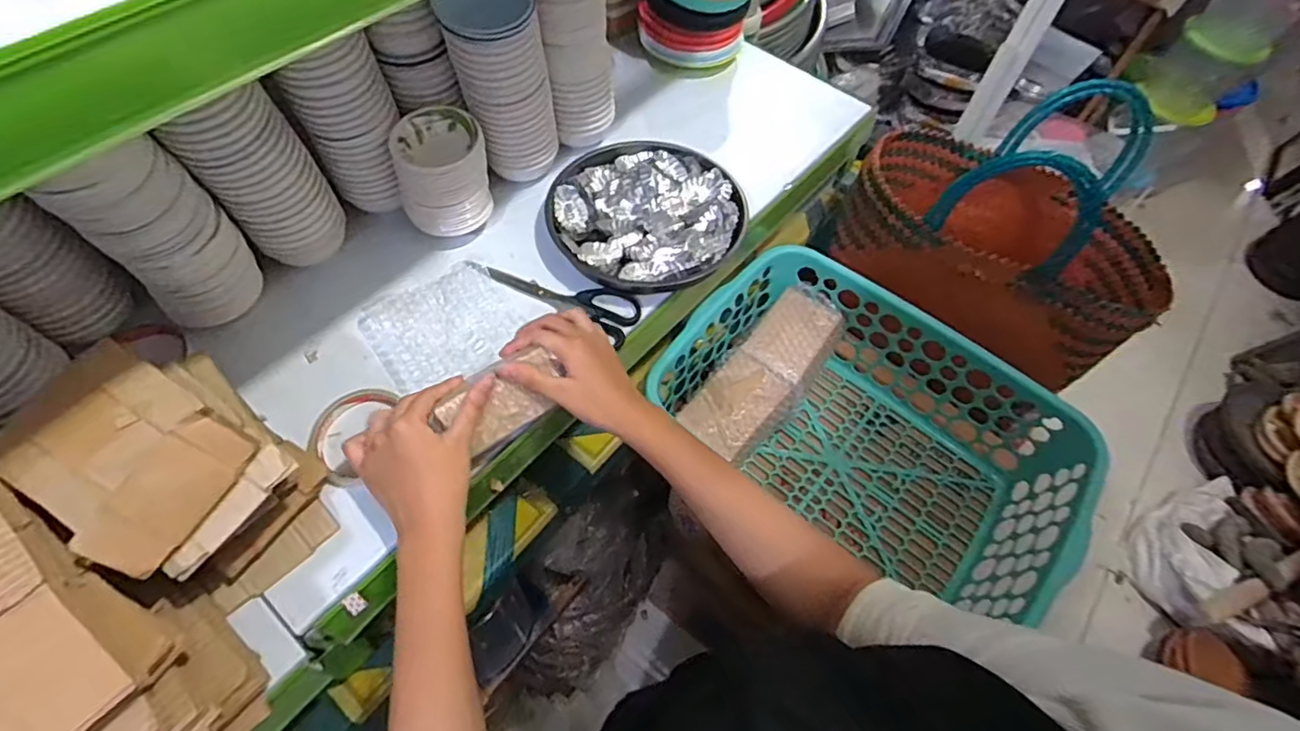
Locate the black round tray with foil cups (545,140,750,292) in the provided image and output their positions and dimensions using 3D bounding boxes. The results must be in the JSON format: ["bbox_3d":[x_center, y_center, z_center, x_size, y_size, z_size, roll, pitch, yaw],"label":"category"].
[{"bbox_3d":[-0.003,-0.171,0.661,0.207,0.031,0.197,2,59,-3],"label":"black round tray with foil cups"}]

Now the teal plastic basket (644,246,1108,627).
[{"bbox_3d":[0.252,0.069,0.726,0.443,0.155,0.263,33,63,15],"label":"teal plastic basket"}]

